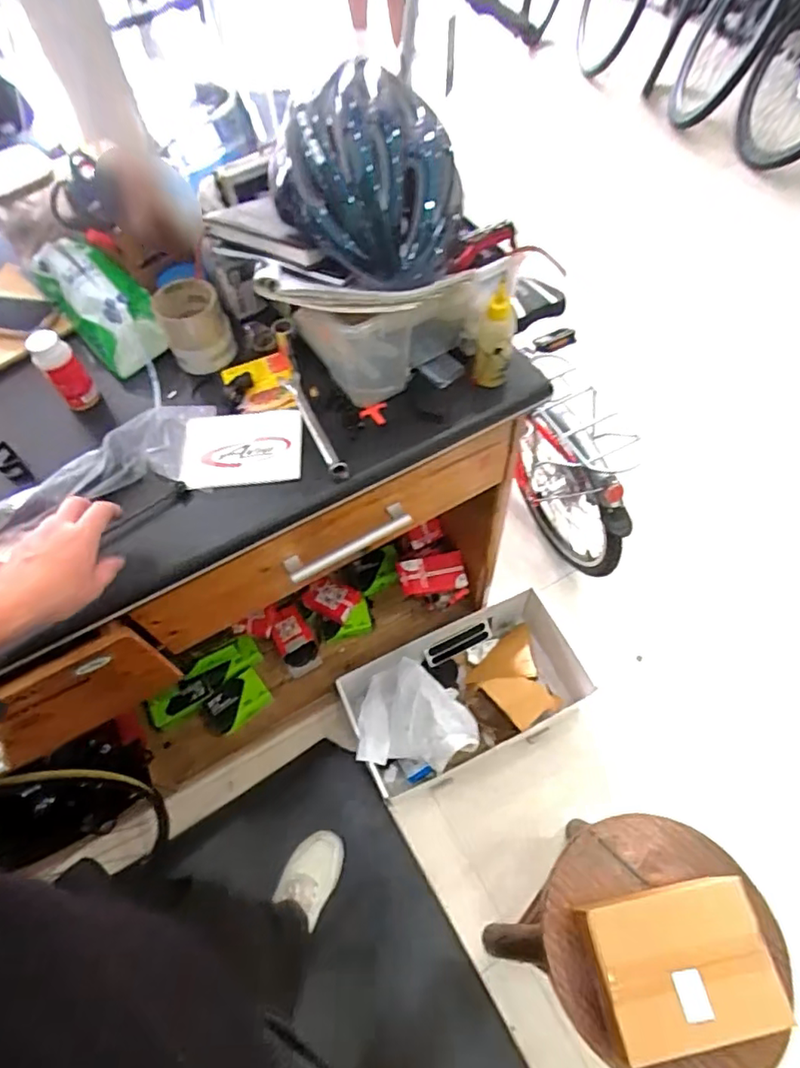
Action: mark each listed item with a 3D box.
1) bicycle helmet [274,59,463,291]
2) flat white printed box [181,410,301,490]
[{"bbox_3d":[-0.033,-0.389,0.628,0.199,0.136,0.226,-8,59,-1],"label":"bicycle helmet"},{"bbox_3d":[-0.191,-0.106,0.709,0.139,0.013,0.101,-4,67,0],"label":"flat white printed box"}]

